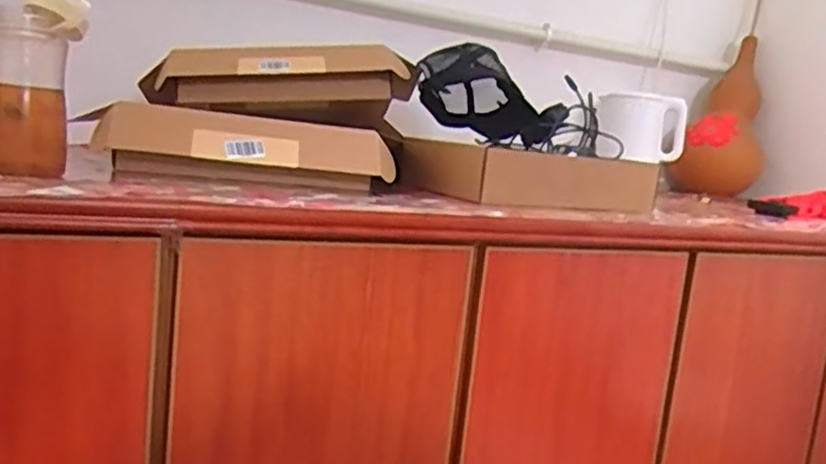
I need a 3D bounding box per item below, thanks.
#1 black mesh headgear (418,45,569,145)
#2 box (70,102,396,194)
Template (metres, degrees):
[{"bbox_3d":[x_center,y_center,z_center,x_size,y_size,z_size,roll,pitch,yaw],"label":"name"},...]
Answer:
[{"bbox_3d":[0.135,-0.242,1.244,0.255,0.140,0.115,6,7,-5],"label":"black mesh headgear"},{"bbox_3d":[-0.236,-0.115,0.989,0.417,0.092,0.085,5,7,-12],"label":"box"}]

